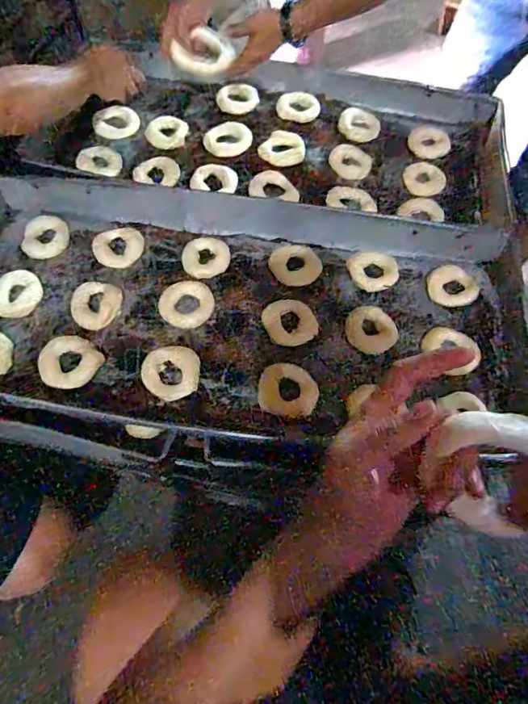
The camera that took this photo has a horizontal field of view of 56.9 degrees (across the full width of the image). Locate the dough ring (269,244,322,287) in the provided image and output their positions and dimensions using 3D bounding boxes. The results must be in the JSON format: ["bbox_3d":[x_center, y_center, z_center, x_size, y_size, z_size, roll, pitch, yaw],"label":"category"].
[{"bbox_3d":[0.050,-0.135,0.753,0.078,0.008,0.074,1,62,-3],"label":"dough ring"}]

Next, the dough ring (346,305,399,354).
[{"bbox_3d":[0.154,-0.033,0.707,0.070,0.010,0.074,1,62,-3],"label":"dough ring"}]

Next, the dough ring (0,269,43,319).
[{"bbox_3d":[-0.368,-0.088,0.726,0.066,0.014,0.081,-12,63,-10],"label":"dough ring"}]

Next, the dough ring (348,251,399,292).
[{"bbox_3d":[0.168,-0.127,0.752,0.073,0.022,0.062,10,62,2],"label":"dough ring"}]

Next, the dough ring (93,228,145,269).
[{"bbox_3d":[-0.228,-0.162,0.763,0.077,0.017,0.068,-5,62,-6],"label":"dough ring"}]

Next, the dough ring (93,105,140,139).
[{"bbox_3d":[-0.279,-0.434,0.923,0.083,0.020,0.083,1,62,-3],"label":"dough ring"}]

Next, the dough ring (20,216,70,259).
[{"bbox_3d":[-0.350,-0.185,0.783,0.068,0.019,0.073,1,59,-1],"label":"dough ring"}]

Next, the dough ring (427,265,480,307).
[{"bbox_3d":[0.289,-0.101,0.749,0.063,0.014,0.073,-36,69,-20],"label":"dough ring"}]

